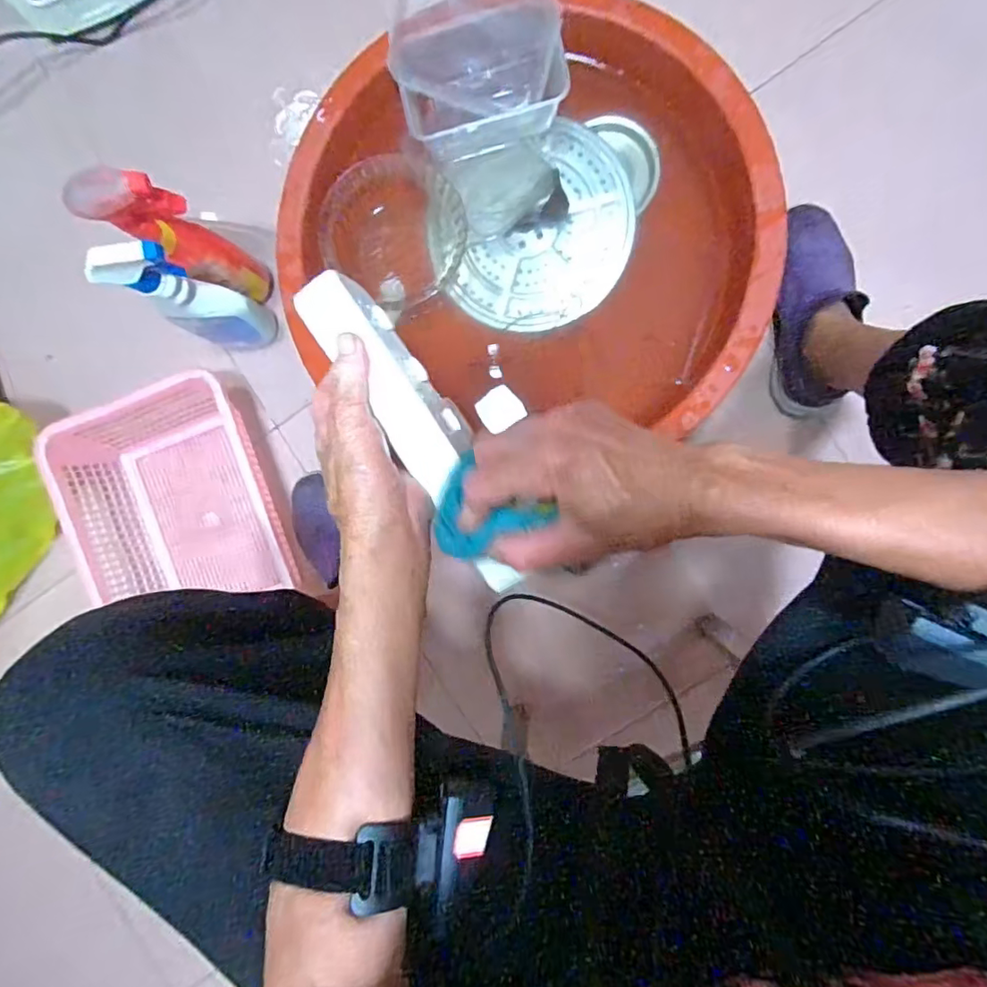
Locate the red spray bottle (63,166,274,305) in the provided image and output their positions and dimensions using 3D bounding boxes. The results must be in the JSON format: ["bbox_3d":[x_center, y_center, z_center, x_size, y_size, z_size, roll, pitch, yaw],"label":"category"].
[{"bbox_3d":[-0.331,-0.270,0.577,0.070,0.222,0.056,26,95,2],"label":"red spray bottle"}]

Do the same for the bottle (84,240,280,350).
[{"bbox_3d":[-0.337,-0.215,0.603,0.084,0.217,0.062,19,94,3],"label":"bottle"}]

